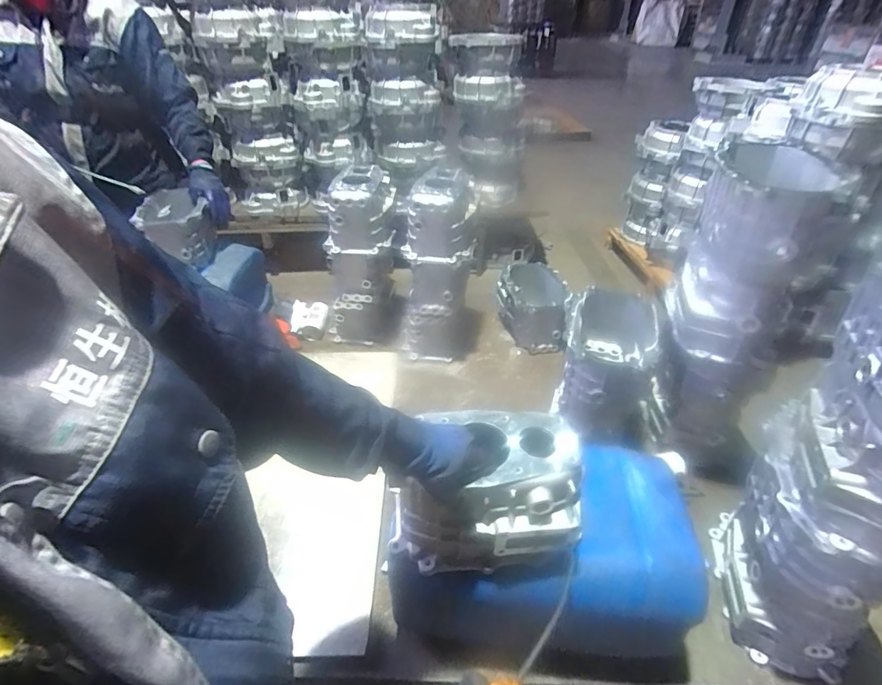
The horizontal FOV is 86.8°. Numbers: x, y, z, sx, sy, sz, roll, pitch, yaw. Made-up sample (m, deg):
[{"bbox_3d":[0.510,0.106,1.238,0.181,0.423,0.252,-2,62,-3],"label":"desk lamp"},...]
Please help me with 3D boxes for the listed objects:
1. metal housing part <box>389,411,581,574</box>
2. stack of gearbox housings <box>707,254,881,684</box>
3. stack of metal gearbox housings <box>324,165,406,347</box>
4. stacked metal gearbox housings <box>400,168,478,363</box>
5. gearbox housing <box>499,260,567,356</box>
[{"bbox_3d":[0.058,0.202,0.654,0.245,0.153,0.155,-2,40,1],"label":"metal housing part"},{"bbox_3d":[0.585,0.200,0.654,0.221,0.632,0.263,25,44,29],"label":"stack of gearbox housings"},{"bbox_3d":[-0.230,-0.231,1.371,0.221,0.487,0.227,-7,38,-10],"label":"stack of metal gearbox housings"},{"bbox_3d":[-0.006,-0.199,1.318,0.183,0.498,0.223,2,37,2],"label":"stacked metal gearbox housings"},{"bbox_3d":[0.281,-0.114,1.468,0.197,0.171,0.287,2,37,2],"label":"gearbox housing"}]

